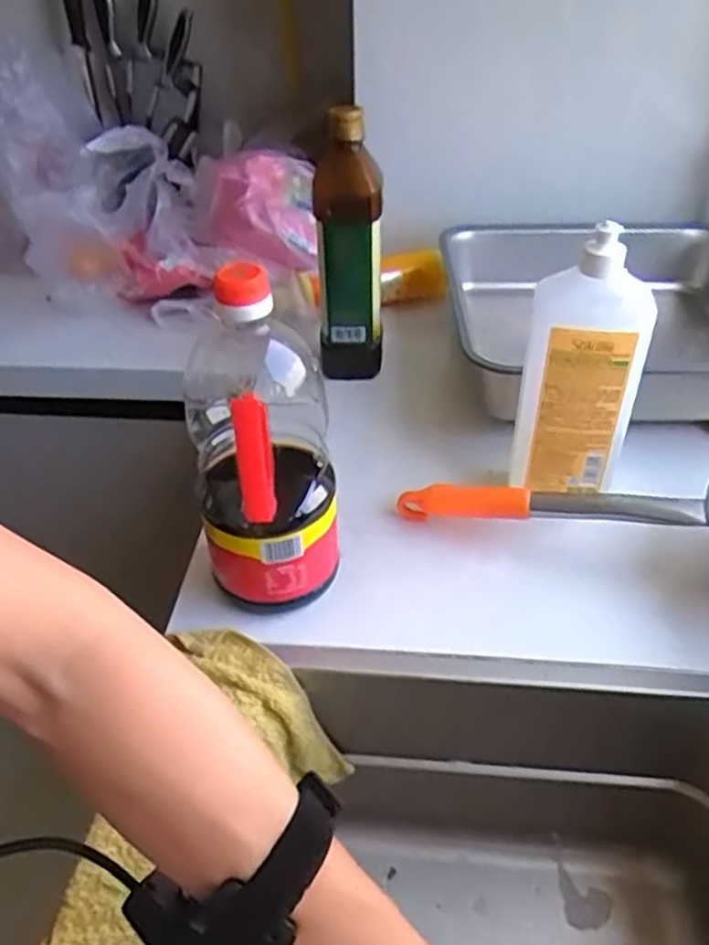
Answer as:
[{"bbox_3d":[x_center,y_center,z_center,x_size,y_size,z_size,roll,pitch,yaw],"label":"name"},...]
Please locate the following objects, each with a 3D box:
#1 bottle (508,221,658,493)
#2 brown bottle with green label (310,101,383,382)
[{"bbox_3d":[0.180,-0.075,0.593,0.088,0.236,0.066,9,41,13],"label":"bottle"},{"bbox_3d":[-0.006,-0.223,0.754,0.066,0.260,0.051,0,40,2],"label":"brown bottle with green label"}]

